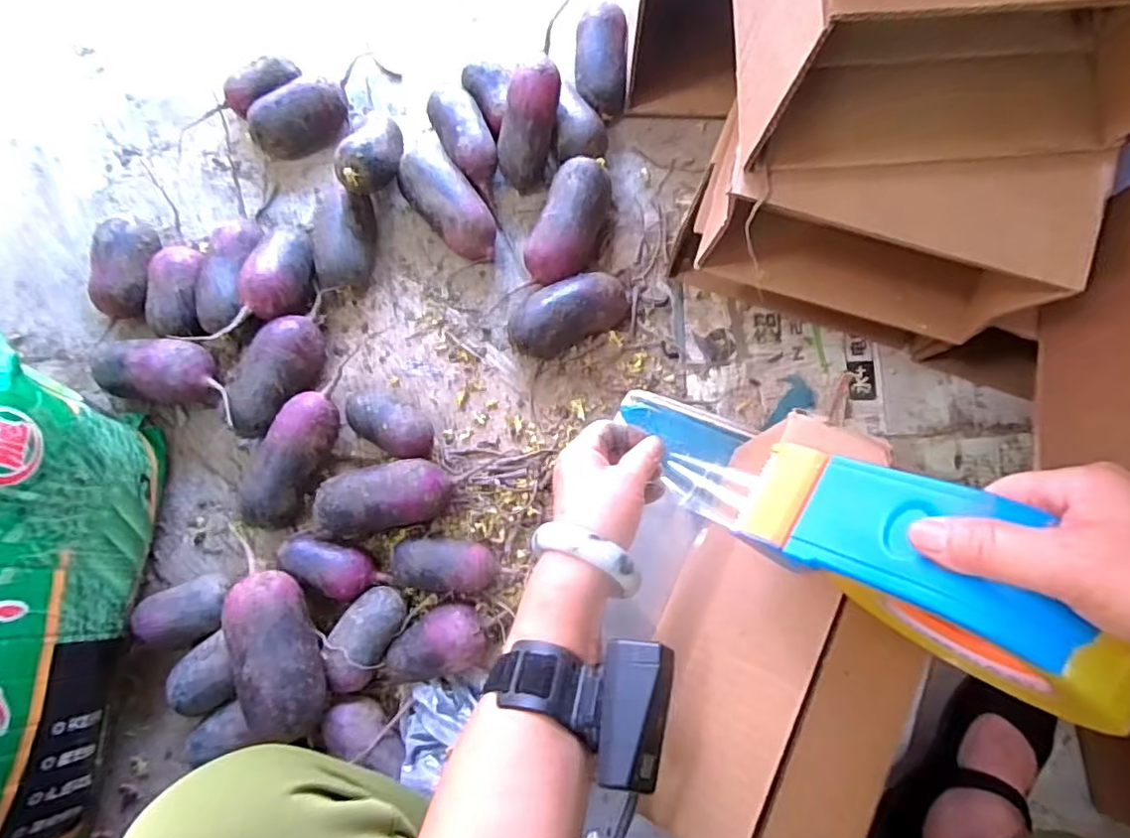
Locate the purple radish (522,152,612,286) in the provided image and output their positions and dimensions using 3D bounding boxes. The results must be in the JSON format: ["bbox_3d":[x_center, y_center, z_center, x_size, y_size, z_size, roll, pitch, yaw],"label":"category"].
[{"bbox_3d":[0.006,-0.212,0.680,0.070,0.068,0.138,20,80,5],"label":"purple radish"}]

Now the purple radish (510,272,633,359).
[{"bbox_3d":[0.004,-0.114,0.662,0.136,0.061,0.069,-25,79,-4],"label":"purple radish"}]

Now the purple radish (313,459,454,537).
[{"bbox_3d":[-0.182,0.079,0.622,0.131,0.065,0.064,-12,78,-1],"label":"purple radish"}]

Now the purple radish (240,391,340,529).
[{"bbox_3d":[-0.285,0.044,0.643,0.056,0.065,0.146,27,80,6],"label":"purple radish"}]

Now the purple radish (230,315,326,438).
[{"bbox_3d":[-0.304,-0.043,0.654,0.059,0.069,0.136,18,79,5],"label":"purple radish"}]

